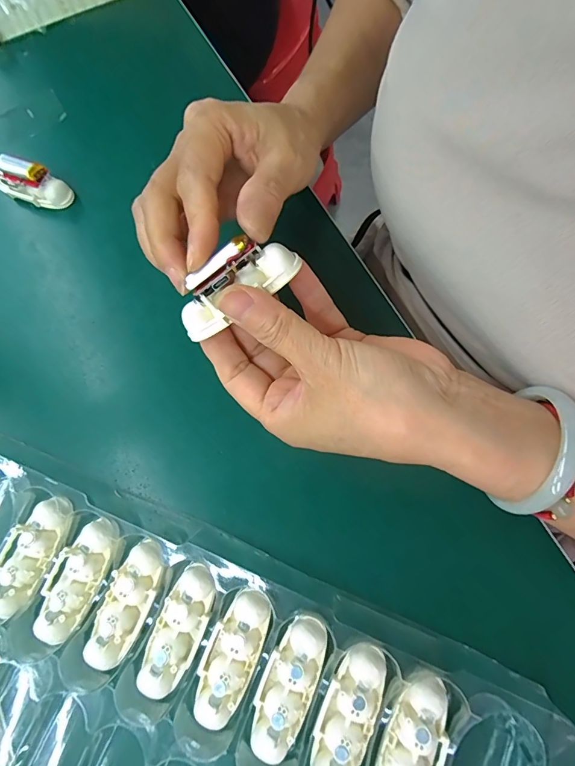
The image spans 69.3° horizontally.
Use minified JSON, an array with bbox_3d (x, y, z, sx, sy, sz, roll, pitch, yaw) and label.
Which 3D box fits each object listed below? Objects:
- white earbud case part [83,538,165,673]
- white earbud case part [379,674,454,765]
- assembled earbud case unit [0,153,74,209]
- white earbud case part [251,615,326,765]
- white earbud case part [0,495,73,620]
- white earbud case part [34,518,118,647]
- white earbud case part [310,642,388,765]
[{"bbox_3d":[-0.084,0.114,0.216,0.024,0.012,0.062,24,75,10],"label":"white earbud case part"},{"bbox_3d":[0.059,0.168,0.190,0.025,0.016,0.061,23,75,9],"label":"white earbud case part"},{"bbox_3d":[-0.188,-0.145,0.300,0.058,0.029,0.017,12,73,6],"label":"assembled earbud case unit"},{"bbox_3d":[0.000,0.146,0.199,0.024,0.009,0.062,22,75,9],"label":"white earbud case part"},{"bbox_3d":[-0.143,0.093,0.229,0.026,0.015,0.062,26,75,10],"label":"white earbud case part"},{"bbox_3d":[-0.115,0.103,0.221,0.028,0.010,0.062,22,75,9],"label":"white earbud case part"},{"bbox_3d":[0.029,0.156,0.195,0.023,0.010,0.061,25,75,10],"label":"white earbud case part"}]

